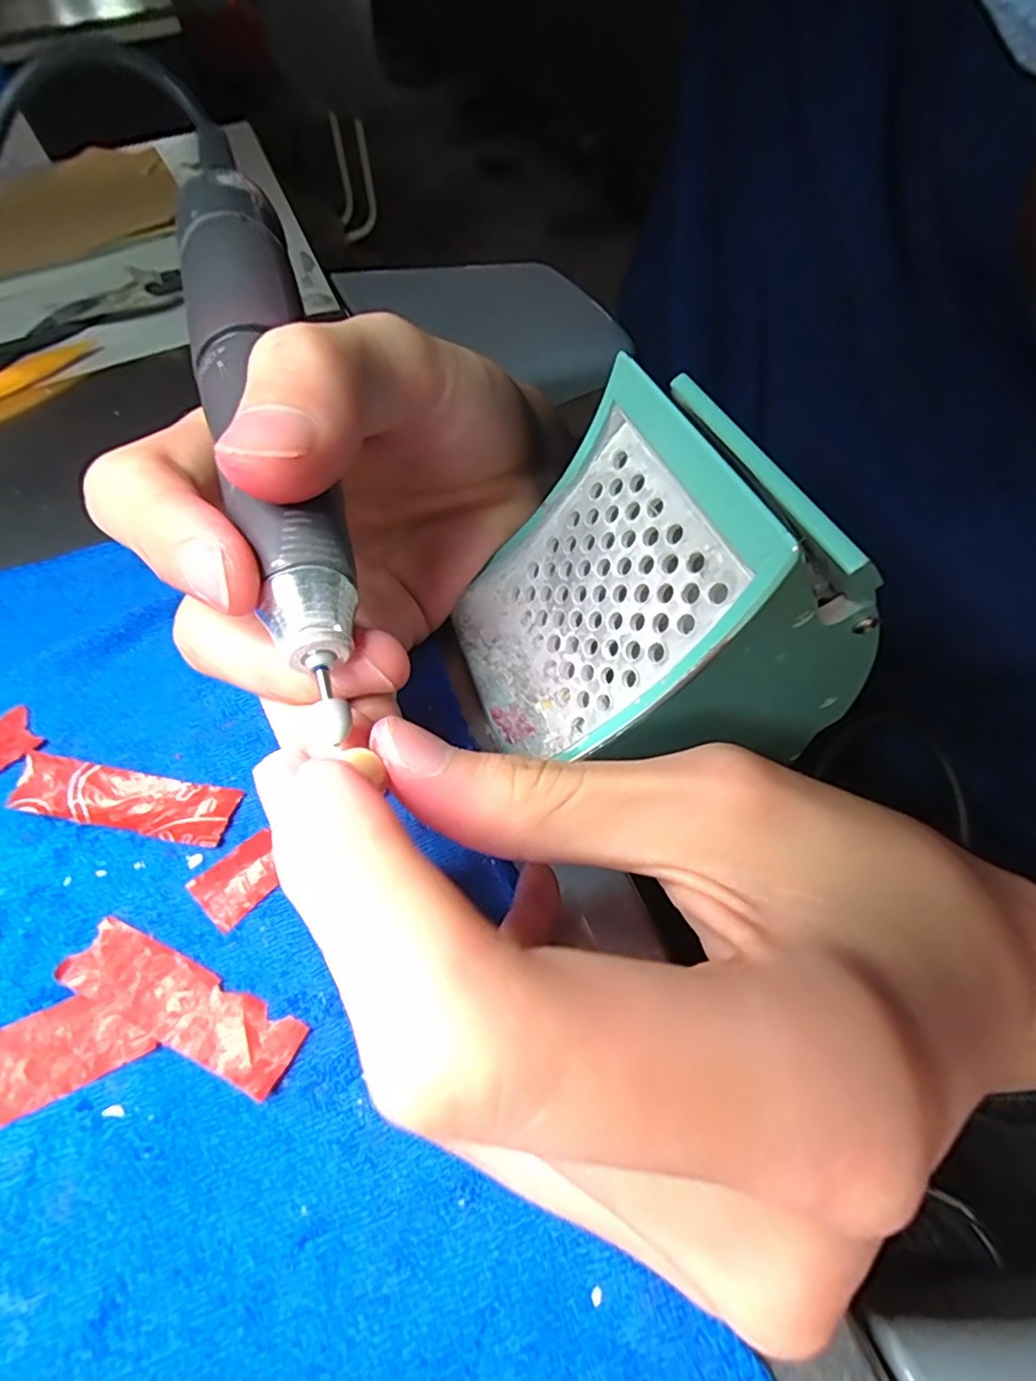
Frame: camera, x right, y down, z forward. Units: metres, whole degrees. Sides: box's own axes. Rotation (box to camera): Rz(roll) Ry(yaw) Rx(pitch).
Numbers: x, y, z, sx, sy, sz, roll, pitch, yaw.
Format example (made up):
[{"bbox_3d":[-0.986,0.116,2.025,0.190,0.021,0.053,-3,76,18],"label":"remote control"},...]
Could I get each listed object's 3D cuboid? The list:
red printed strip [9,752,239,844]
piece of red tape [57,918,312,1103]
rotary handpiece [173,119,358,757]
[{"bbox_3d":[-0.105,0.029,0.161,0.059,0.007,0.016,6,59,8],"label":"red printed strip"},{"bbox_3d":[-0.076,0.070,0.135,0.058,0.004,0.016,19,61,14],"label":"piece of red tape"},{"bbox_3d":[-0.058,-0.071,0.137,0.026,0.031,0.152,-18,64,-8],"label":"rotary handpiece"}]

